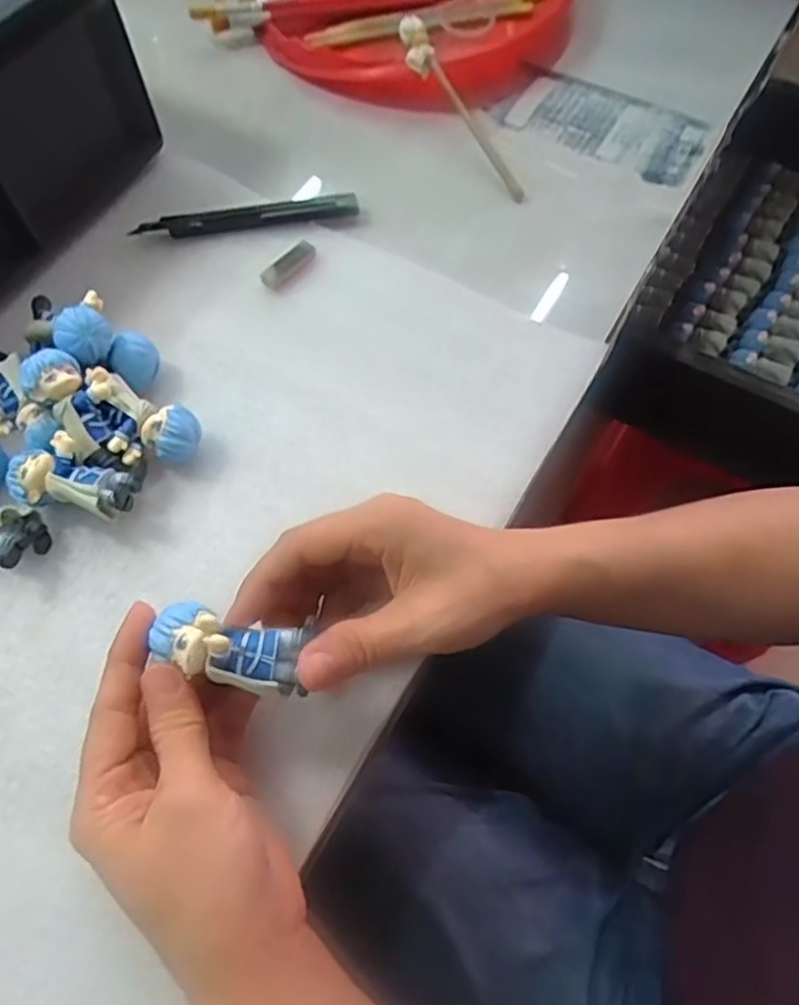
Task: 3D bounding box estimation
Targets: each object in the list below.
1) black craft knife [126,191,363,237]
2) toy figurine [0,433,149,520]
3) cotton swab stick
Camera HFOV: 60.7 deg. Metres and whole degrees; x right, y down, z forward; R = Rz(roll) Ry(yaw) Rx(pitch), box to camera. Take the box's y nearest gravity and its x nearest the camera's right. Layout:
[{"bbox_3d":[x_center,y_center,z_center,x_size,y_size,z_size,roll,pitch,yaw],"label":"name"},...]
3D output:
[{"bbox_3d":[-0.093,-0.177,0.423,0.134,0.010,0.016,-12,64,-5],"label":"black craft knife"},{"bbox_3d":[-0.155,-0.010,0.331,0.060,0.033,0.032,11,64,6],"label":"toy figurine"},{"bbox_3d":[0.041,-0.254,0.444,0.014,0.019,0.141,-31,88,-15],"label":"cotton swab stick"}]

